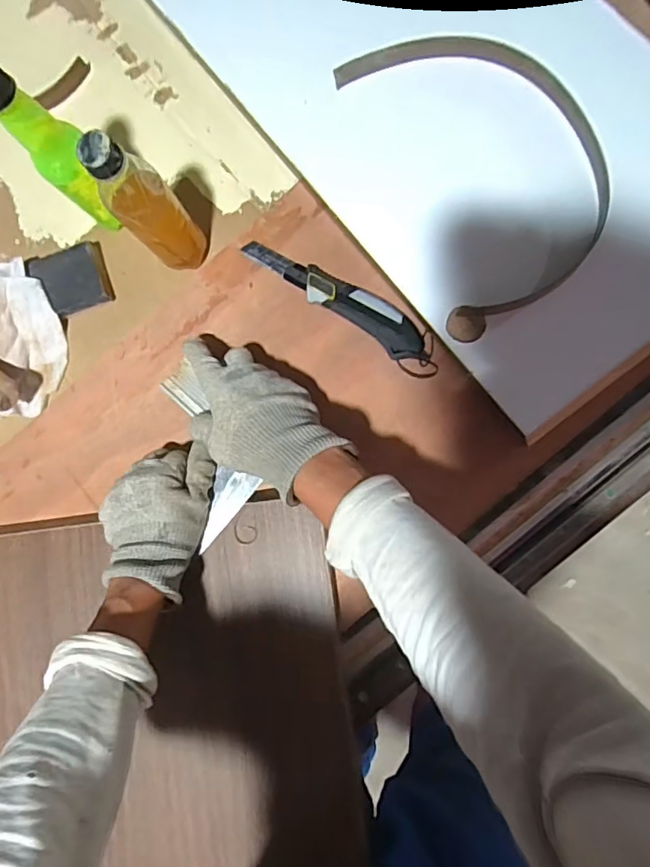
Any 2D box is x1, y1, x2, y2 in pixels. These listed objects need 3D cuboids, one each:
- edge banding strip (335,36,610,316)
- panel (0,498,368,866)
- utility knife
[{"bbox_3d":[0.139,-0.251,0.479,0.173,0.033,0.285,-26,83,5],"label":"edge banding strip"},{"bbox_3d":[-0.167,0.263,0.489,0.380,0.016,0.362,-8,85,7],"label":"panel"},{"bbox_3d":[0.008,-0.134,0.516,0.208,0.016,0.039,32,91,9],"label":"utility knife"}]

